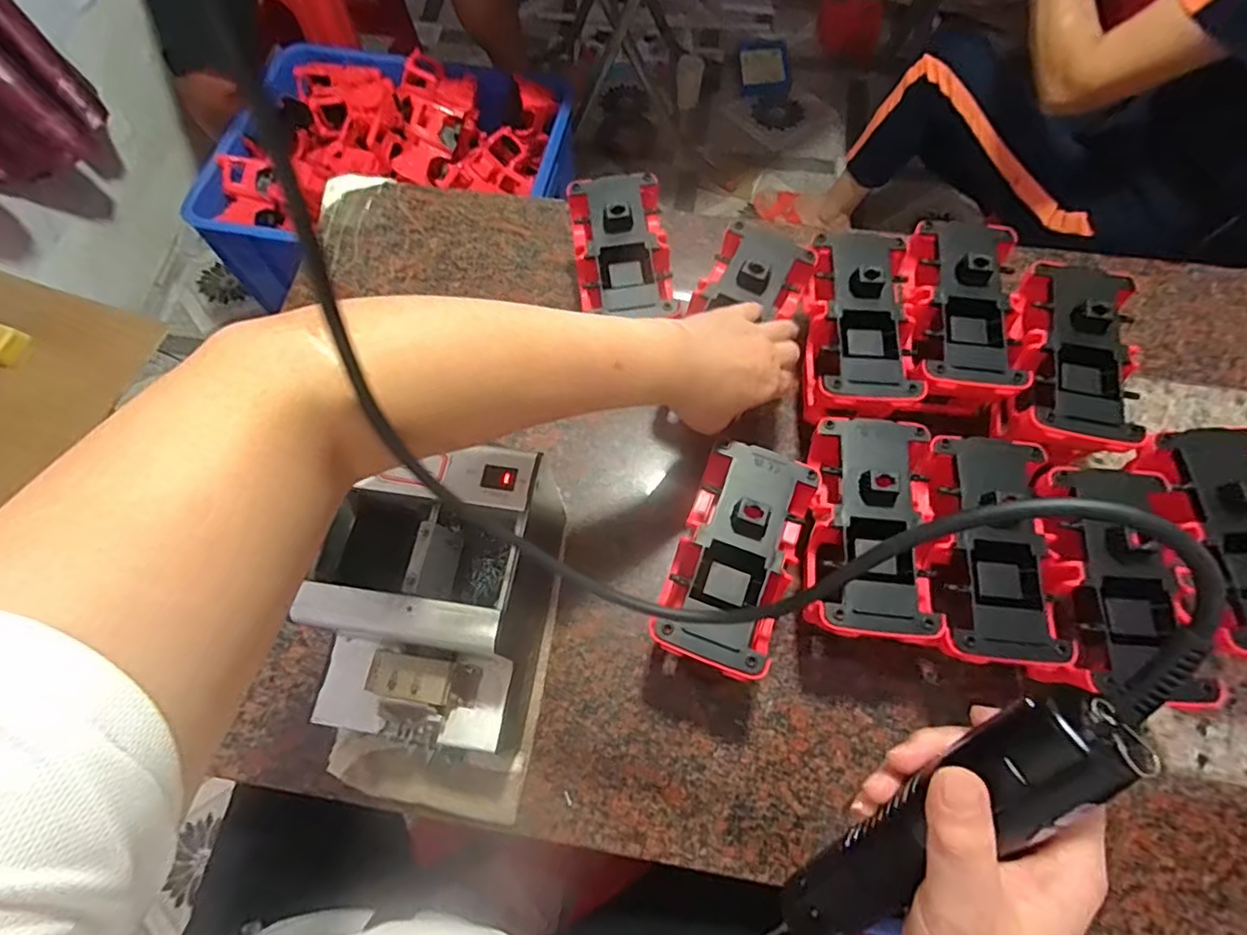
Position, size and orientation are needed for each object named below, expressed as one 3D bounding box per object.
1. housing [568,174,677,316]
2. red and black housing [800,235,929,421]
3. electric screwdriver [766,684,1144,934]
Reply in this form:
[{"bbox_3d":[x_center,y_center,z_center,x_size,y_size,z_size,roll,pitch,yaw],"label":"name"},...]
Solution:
[{"bbox_3d":[0.003,-0.183,0.510,0.079,0.049,0.143,-8,67,-2],"label":"housing"},{"bbox_3d":[0.188,-0.111,0.479,0.089,0.056,0.166,8,68,4],"label":"red and black housing"},{"bbox_3d":[0.126,0.160,0.258,0.032,0.201,0.031,35,37,14],"label":"electric screwdriver"}]

